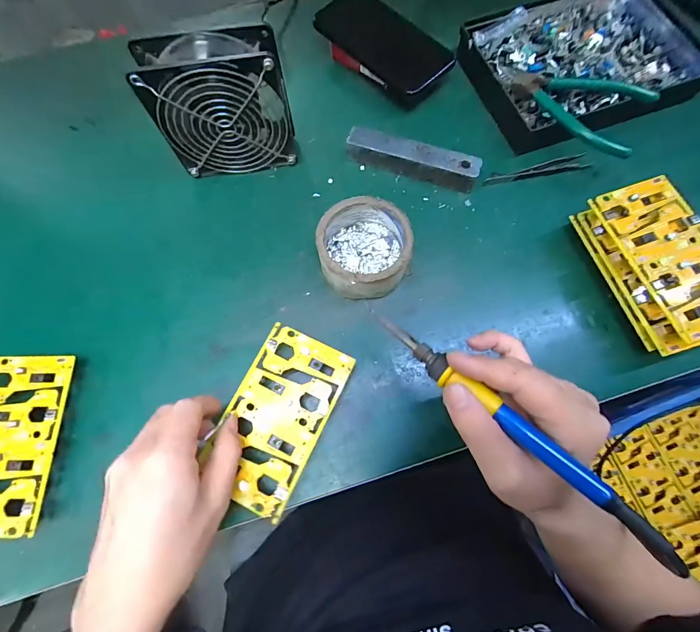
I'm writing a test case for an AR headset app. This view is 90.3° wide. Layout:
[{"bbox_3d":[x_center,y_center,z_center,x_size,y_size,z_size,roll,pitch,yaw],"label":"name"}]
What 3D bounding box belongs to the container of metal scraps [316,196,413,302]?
[{"bbox_3d":[0.013,-0.063,0.329,0.083,0.046,0.084,0,72,1],"label":"container of metal scraps"}]

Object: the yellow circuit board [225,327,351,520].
[{"bbox_3d":[-0.060,0.081,0.288,0.078,0.004,0.138,24,74,8],"label":"yellow circuit board"}]

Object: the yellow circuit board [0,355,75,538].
[{"bbox_3d":[-0.281,0.105,0.295,0.075,0.025,0.138,-1,72,0],"label":"yellow circuit board"}]

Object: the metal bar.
[{"bbox_3d":[0.066,-0.166,0.368,0.137,0.031,0.030,21,73,7],"label":"metal bar"}]

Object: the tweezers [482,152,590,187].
[{"bbox_3d":[0.198,-0.156,0.374,0.116,0.008,0.020,-12,72,-3],"label":"tweezers"}]

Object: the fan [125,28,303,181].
[{"bbox_3d":[-0.120,-0.195,0.335,0.121,0.119,0.047,-7,72,-2],"label":"fan"}]

